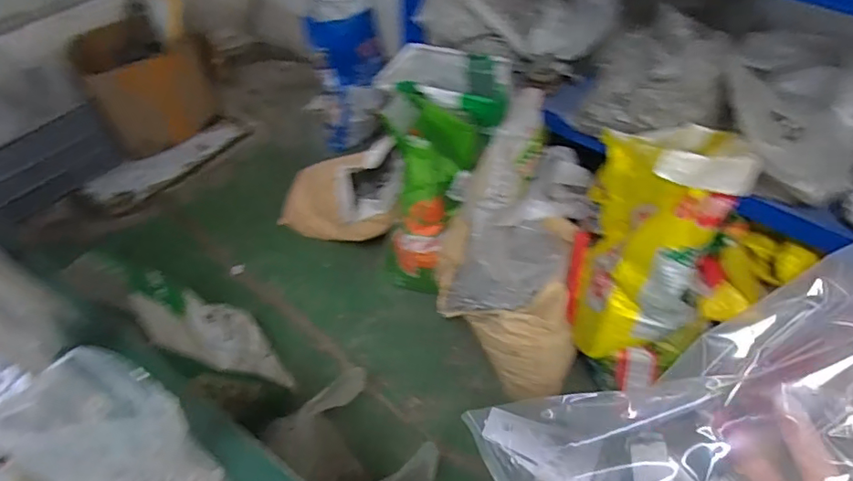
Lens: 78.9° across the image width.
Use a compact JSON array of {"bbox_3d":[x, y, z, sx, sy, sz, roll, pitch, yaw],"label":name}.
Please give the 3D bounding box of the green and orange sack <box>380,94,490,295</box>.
[{"bbox_3d":[-0.009,-0.091,1.429,0.265,0.621,0.151,12,30,9],"label":"green and orange sack"}]

